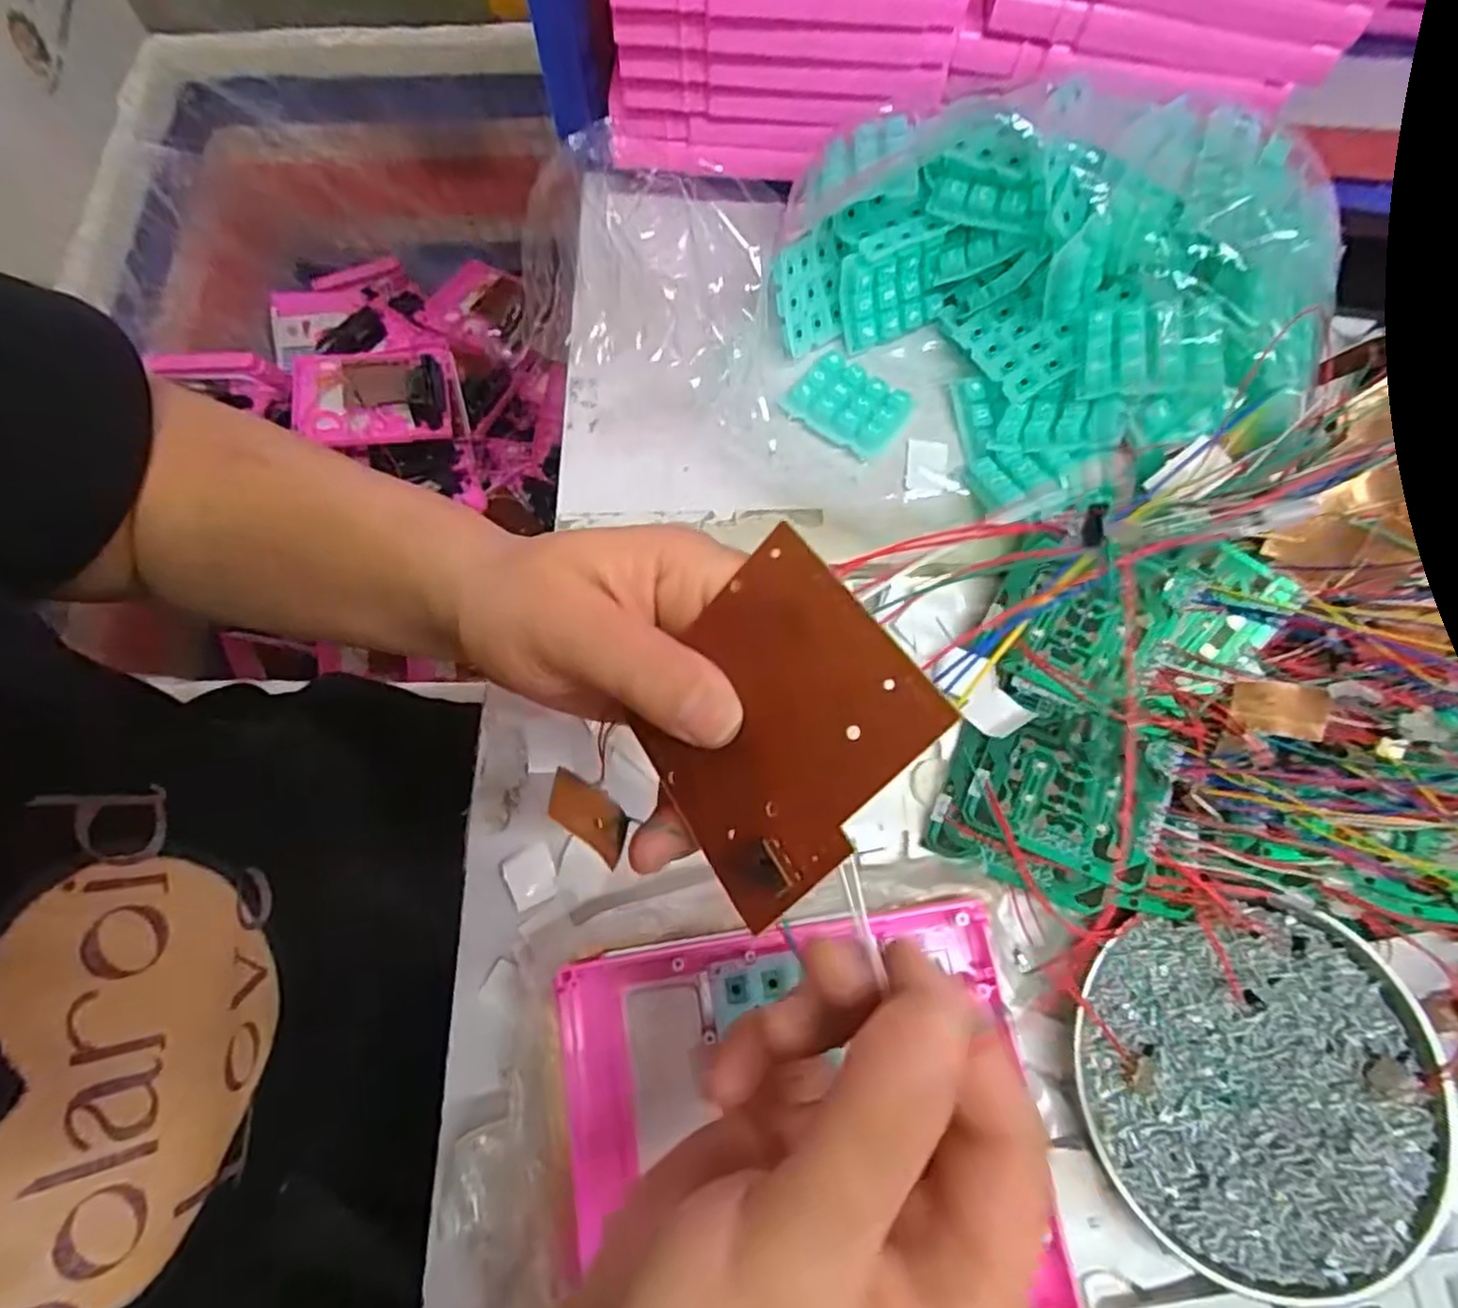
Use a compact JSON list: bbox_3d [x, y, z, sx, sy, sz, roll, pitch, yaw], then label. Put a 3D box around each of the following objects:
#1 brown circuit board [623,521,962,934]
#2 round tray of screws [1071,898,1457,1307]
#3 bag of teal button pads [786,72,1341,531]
[{"bbox_3d":[0.010,0.018,0.178,0.071,0.004,0.070,-48,57,19],"label":"brown circuit board"},{"bbox_3d":[0.203,0.164,0.278,0.129,0.021,0.126,0,72,1],"label":"round tray of screws"},{"bbox_3d":[0.136,-0.155,0.338,0.233,0.092,0.169,15,73,6],"label":"bag of teal button pads"}]

